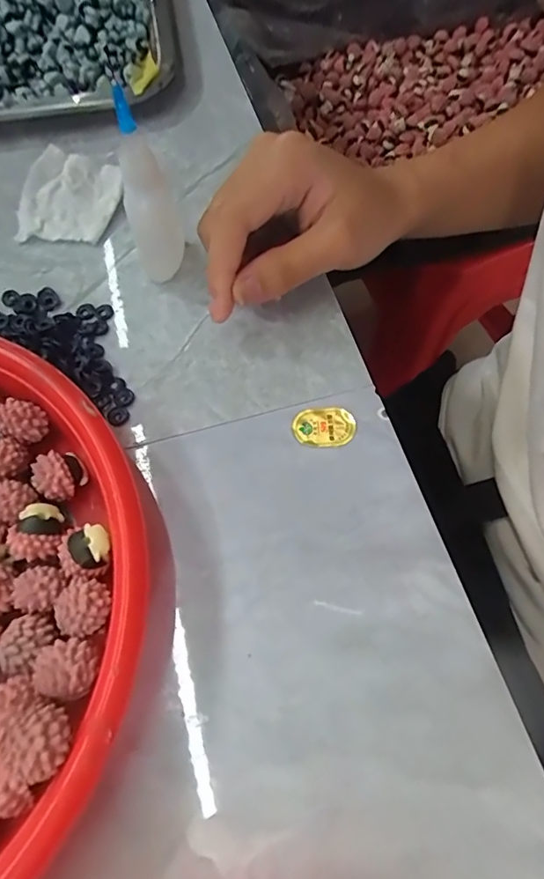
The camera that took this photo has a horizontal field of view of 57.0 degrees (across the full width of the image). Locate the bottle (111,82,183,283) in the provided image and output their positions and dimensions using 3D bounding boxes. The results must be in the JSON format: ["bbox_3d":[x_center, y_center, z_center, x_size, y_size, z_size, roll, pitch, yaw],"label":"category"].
[{"bbox_3d":[-0.055,-0.112,0.229,0.023,0.084,0.023,-10,65,-3],"label":"bottle"}]

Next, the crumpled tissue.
[{"bbox_3d":[-0.114,-0.140,0.287,0.054,0.014,0.067,1,65,2],"label":"crumpled tissue"}]

